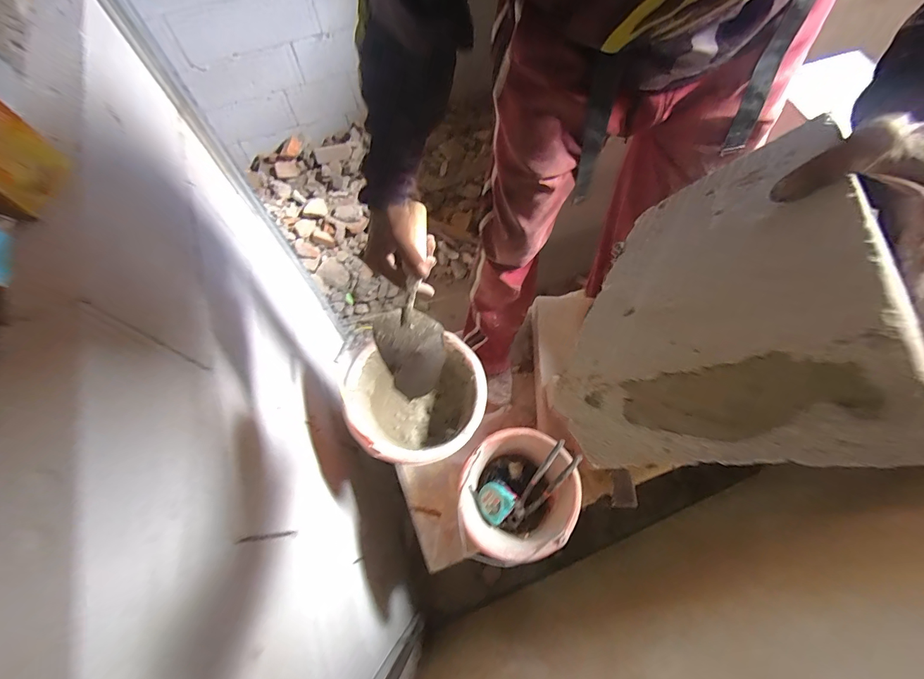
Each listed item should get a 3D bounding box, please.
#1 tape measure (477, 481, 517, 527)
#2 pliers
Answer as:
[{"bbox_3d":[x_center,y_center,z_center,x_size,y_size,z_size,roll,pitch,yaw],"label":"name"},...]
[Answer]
[{"bbox_3d":[0.073,0.358,0.865,0.073,0.039,0.083,29,85,35],"label":"tape measure"},{"bbox_3d":[0.160,0.317,0.832,0.053,0.021,0.247,37,112,16],"label":"pliers"}]

